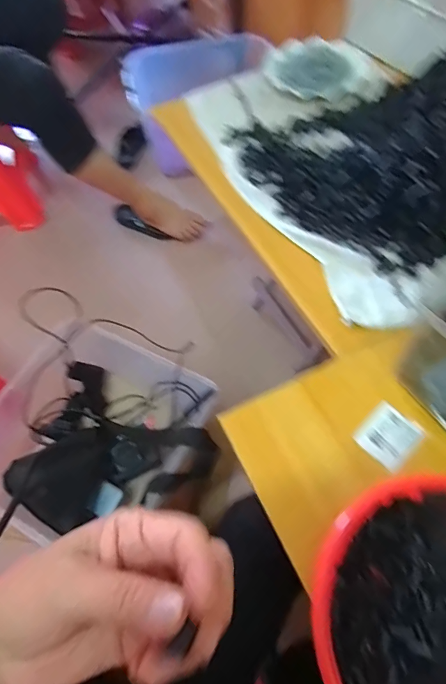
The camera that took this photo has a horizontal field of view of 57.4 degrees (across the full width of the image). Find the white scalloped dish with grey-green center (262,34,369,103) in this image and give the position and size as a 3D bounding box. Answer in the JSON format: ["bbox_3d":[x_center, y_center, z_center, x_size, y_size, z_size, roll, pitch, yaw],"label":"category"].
[{"bbox_3d":[0.174,-0.509,0.747,0.185,0.043,0.170,-1,61,3],"label":"white scalloped dish with grey-green center"}]

